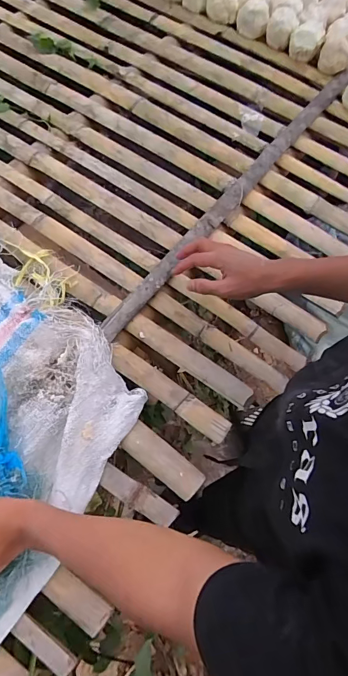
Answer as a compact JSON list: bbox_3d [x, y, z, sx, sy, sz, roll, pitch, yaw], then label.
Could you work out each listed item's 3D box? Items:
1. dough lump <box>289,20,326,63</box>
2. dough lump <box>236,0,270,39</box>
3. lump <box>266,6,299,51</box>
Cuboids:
[{"bbox_3d":[0.311,-0.695,0.907,0.073,0.057,0.074,0,68,-1],"label":"dough lump"},{"bbox_3d":[0.190,-0.768,0.931,0.073,0.055,0.061,5,68,1],"label":"dough lump"},{"bbox_3d":[0.258,-0.740,0.926,0.066,0.061,0.068,0,68,-1],"label":"lump"}]

